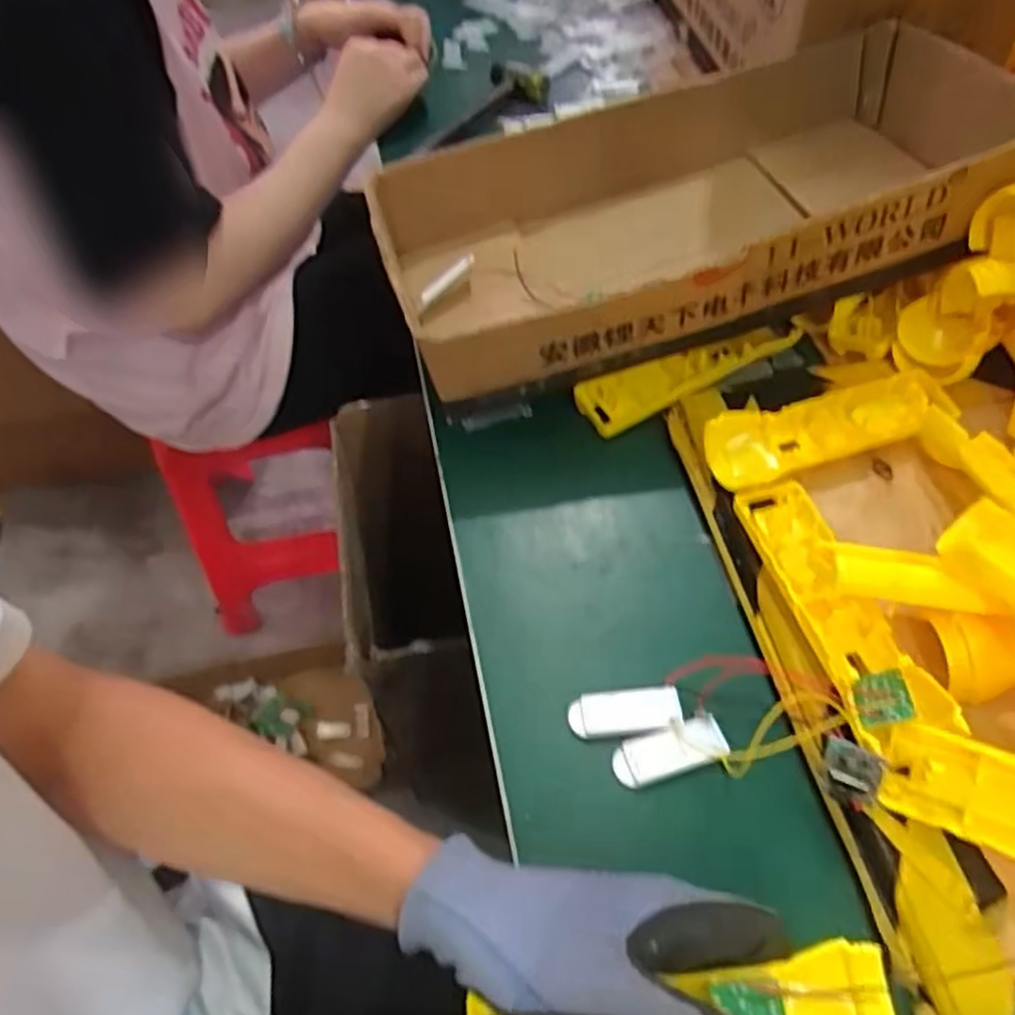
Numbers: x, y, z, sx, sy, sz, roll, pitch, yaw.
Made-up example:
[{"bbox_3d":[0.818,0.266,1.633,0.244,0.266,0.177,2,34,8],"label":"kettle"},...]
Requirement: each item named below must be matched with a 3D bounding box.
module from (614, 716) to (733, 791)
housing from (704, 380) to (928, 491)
[{"bbox_3d":[0.083,0.125,0.391,0.058,0.011,0.023,-15,56,-8],"label":"module"},{"bbox_3d":[0.200,-0.046,0.477,0.152,0.027,0.046,-16,57,-9],"label":"housing"}]

